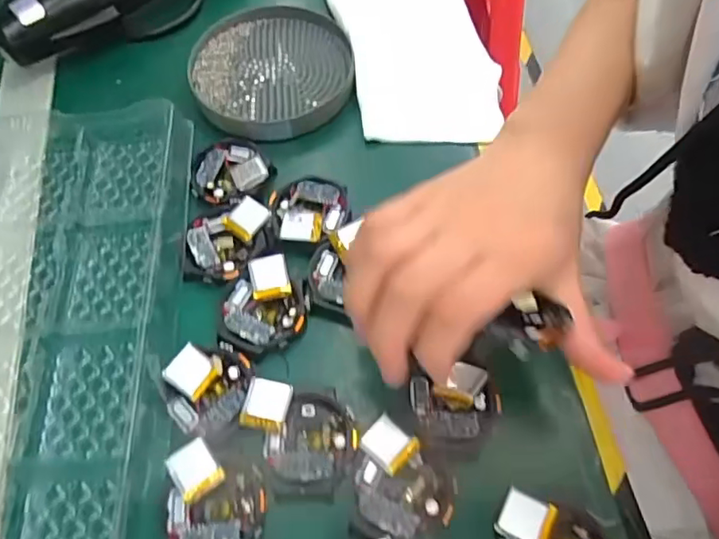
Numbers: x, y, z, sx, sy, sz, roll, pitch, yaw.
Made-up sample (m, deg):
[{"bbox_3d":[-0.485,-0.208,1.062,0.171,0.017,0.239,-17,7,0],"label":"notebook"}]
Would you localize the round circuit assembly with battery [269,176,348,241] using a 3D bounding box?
[{"bbox_3d":[-0.030,-0.037,0.340,0.046,0.010,0.047,-1,61,2],"label":"round circuit assembly with battery"}]

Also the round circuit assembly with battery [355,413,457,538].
[{"bbox_3d":[0.019,0.102,0.266,0.051,0.015,0.041,33,67,19],"label":"round circuit assembly with battery"}]

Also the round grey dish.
[{"bbox_3d":[-0.061,-0.140,0.396,0.110,0.012,0.112,-1,61,2],"label":"round grey dish"}]

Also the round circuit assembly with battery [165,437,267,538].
[{"bbox_3d":[-0.068,0.111,0.266,0.045,0.015,0.054,-6,61,-1],"label":"round circuit assembly with battery"}]

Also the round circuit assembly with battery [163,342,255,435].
[{"bbox_3d":[-0.078,0.060,0.290,0.040,0.017,0.045,30,66,18],"label":"round circuit assembly with battery"}]

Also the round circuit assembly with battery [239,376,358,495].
[{"bbox_3d":[-0.031,0.082,0.276,0.056,0.009,0.048,9,62,7],"label":"round circuit assembly with battery"}]

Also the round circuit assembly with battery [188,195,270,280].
[{"bbox_3d":[-0.077,-0.019,0.333,0.049,0.009,0.051,-1,61,2],"label":"round circuit assembly with battery"}]

